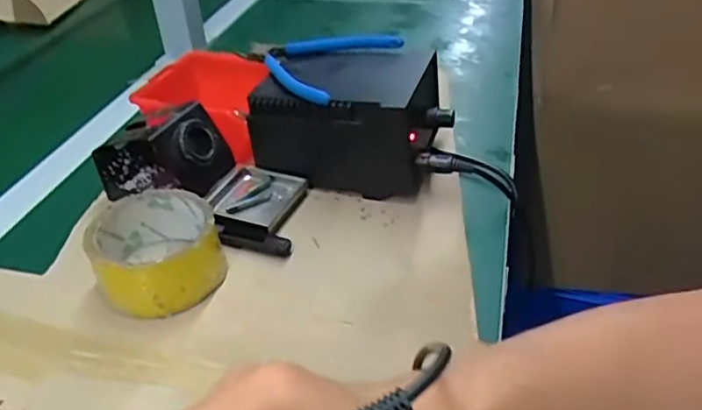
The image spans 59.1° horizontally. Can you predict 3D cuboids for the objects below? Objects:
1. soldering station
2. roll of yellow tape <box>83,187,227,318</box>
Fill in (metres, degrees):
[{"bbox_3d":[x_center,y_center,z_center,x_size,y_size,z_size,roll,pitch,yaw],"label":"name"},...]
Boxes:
[{"bbox_3d":[0.012,-0.074,0.536,0.160,0.091,0.117,12,39,16],"label":"soldering station"},{"bbox_3d":[-0.135,0.031,0.437,0.084,0.049,0.086,-1,37,0],"label":"roll of yellow tape"}]

